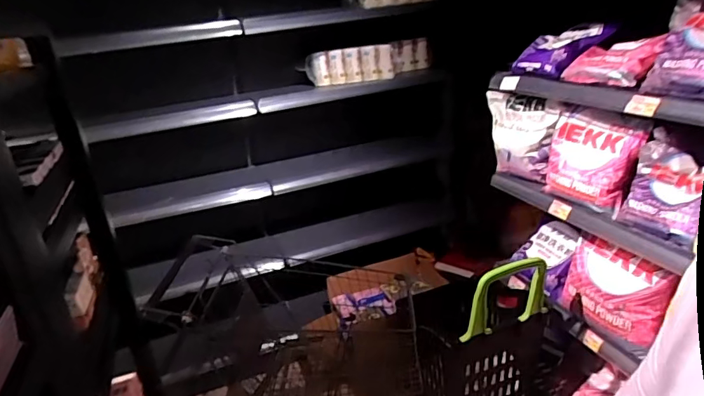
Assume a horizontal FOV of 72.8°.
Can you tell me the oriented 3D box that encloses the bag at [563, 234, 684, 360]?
[{"bbox_3d":[0.751,0.269,1.381,0.100,0.227,0.295,-15,23,-19],"label":"bag"}]

